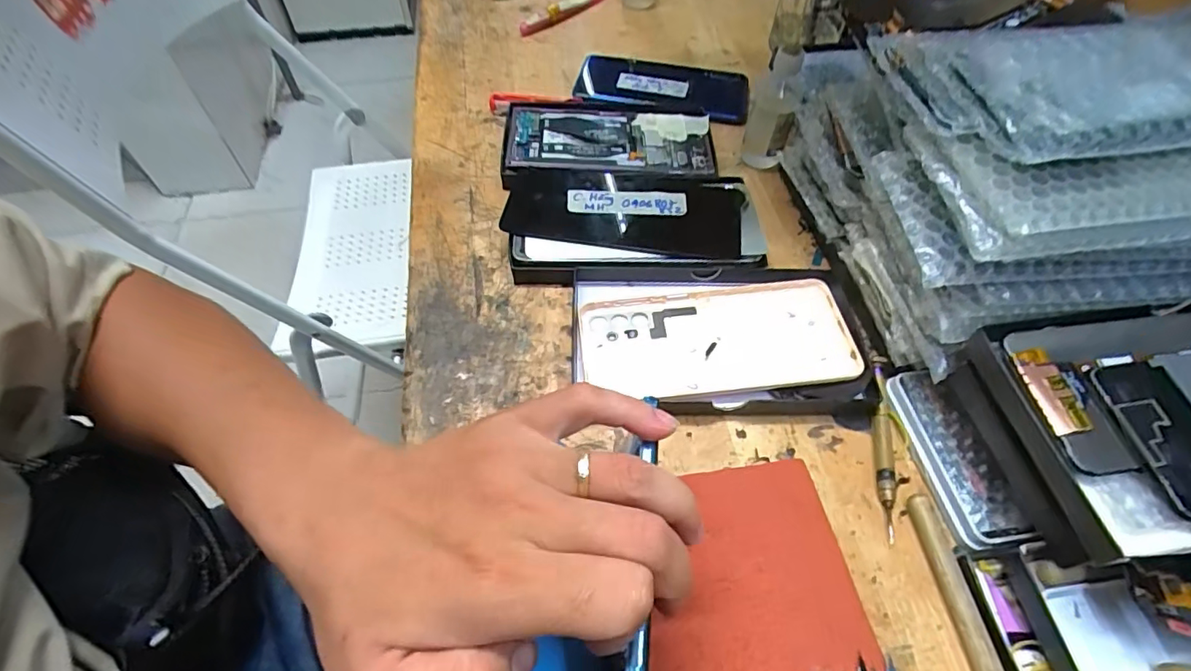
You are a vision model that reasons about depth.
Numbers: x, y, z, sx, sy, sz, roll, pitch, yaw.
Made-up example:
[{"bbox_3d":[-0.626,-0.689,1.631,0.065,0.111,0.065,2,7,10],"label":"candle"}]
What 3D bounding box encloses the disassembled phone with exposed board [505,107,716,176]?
[{"bbox_3d":[0.012,-0.160,0.451,0.165,0.014,0.080,2,63,-1],"label":"disassembled phone with exposed board"}]

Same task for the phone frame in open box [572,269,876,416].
[{"bbox_3d":[0.073,0.001,0.341,0.170,0.014,0.101,-1,56,0],"label":"phone frame in open box"}]

